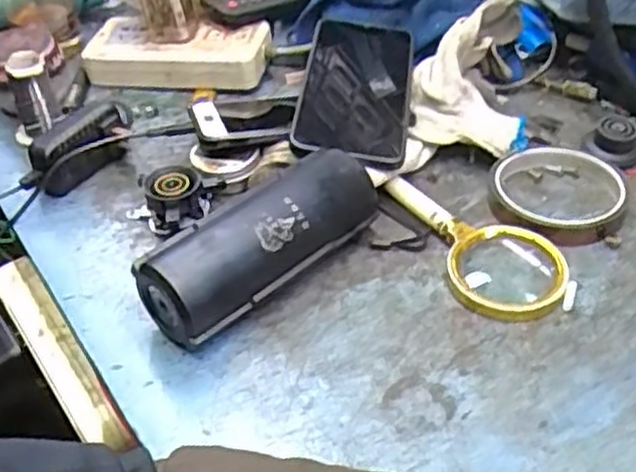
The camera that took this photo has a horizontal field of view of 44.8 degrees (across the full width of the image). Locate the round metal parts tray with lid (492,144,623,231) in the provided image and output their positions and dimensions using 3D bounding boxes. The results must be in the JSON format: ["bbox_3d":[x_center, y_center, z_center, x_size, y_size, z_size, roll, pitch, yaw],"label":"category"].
[{"bbox_3d":[0.159,-0.033,0.513,0.081,0.016,0.078,-2,41,2],"label":"round metal parts tray with lid"}]

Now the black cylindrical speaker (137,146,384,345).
[{"bbox_3d":[-0.030,0.005,0.455,0.150,0.055,0.047,-33,49,-29],"label":"black cylindrical speaker"}]

